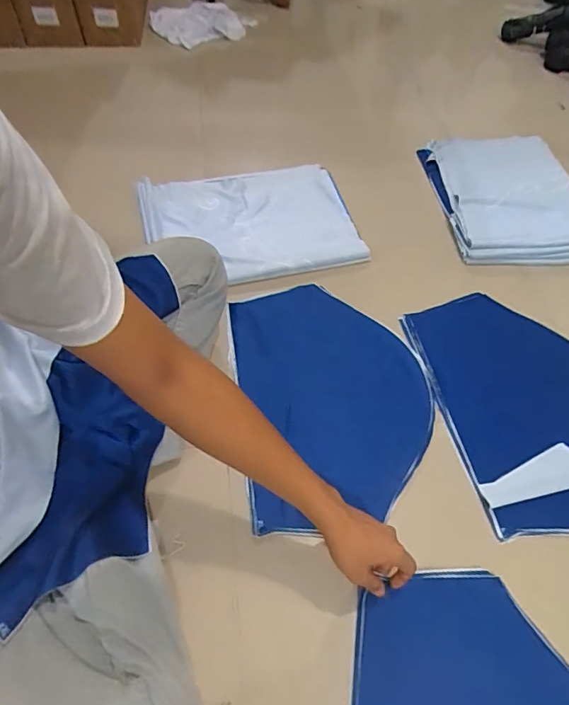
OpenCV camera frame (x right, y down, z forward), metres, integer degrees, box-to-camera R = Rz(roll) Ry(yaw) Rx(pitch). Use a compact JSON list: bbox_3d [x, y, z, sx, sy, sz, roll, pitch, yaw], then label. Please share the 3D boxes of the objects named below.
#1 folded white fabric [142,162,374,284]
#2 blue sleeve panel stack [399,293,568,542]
[{"bbox_3d":[-0.065,-0.256,0.906,0.383,0.036,0.293,-11,58,-10],"label":"folded white fabric"},{"bbox_3d":[0.380,0.068,0.740,0.276,0.023,0.393,-8,58,-8],"label":"blue sleeve panel stack"}]

